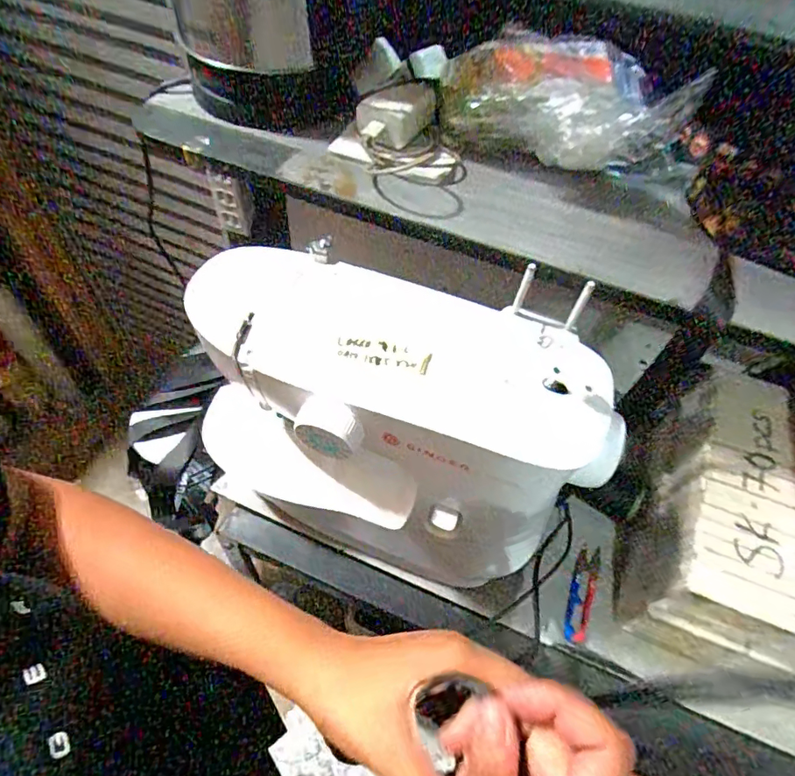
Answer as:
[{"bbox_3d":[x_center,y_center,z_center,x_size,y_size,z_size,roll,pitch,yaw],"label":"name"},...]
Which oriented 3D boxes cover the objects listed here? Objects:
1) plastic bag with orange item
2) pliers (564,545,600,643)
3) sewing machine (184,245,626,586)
[{"bbox_3d":[0.127,-0.230,0.425,0.186,0.069,0.116,9,59,2],"label":"plastic bag with orange item"},{"bbox_3d":[0.195,0.216,0.543,0.023,0.007,0.095,16,70,11],"label":"pliers"},{"bbox_3d":[-0.016,0.037,0.474,0.348,0.261,0.150,14,55,5],"label":"sewing machine"}]

